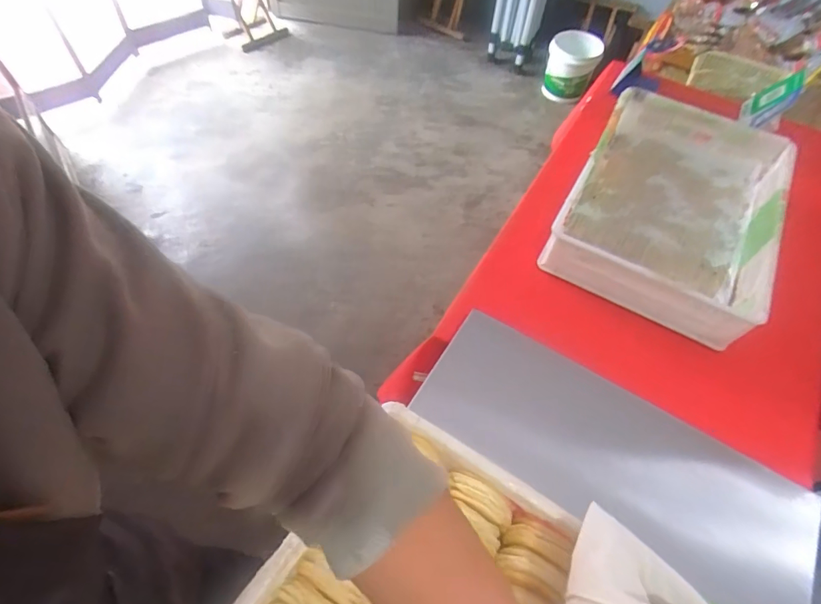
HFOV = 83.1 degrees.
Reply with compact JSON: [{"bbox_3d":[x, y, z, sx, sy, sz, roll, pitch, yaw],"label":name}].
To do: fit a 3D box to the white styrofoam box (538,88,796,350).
[{"bbox_3d":[0.592,-0.234,1.044,0.411,0.132,0.617,27,60,13],"label":"white styrofoam box"}]

